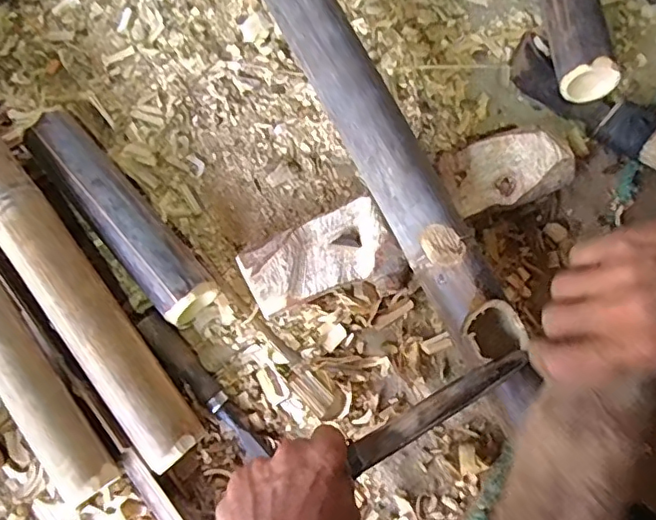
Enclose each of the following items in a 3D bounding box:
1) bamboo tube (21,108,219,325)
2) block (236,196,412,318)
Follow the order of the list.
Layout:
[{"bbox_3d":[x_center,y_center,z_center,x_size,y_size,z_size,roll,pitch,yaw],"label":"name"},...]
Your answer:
[{"bbox_3d":[-0.207,-0.047,0.555,0.056,0.057,0.254,-41,78,-9],"label":"bamboo tube"},{"bbox_3d":[-0.003,0.008,0.533,0.138,0.054,0.087,-27,76,-6],"label":"block"}]

